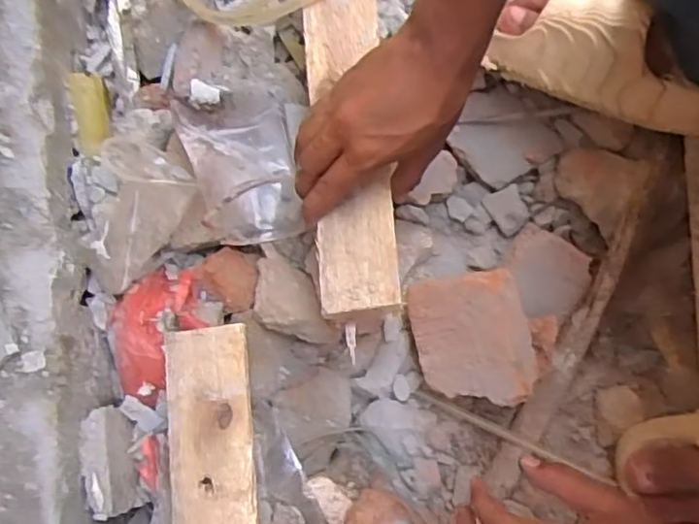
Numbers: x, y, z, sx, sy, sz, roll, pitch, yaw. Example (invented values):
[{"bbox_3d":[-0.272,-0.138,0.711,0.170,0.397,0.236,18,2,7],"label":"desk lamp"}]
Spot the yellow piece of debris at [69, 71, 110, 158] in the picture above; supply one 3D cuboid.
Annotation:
[{"bbox_3d":[-0.222,-0.127,0.556,0.021,0.028,0.068,-2,106,0],"label":"yellow piece of debris"}]

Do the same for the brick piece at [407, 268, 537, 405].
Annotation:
[{"bbox_3d":[0.093,0.058,0.498,0.087,0.025,0.097,-14,91,41],"label":"brick piece"}]

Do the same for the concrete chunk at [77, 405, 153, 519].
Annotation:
[{"bbox_3d":[-0.186,0.155,0.503,0.032,0.047,0.081,-12,79,-2],"label":"concrete chunk"}]

